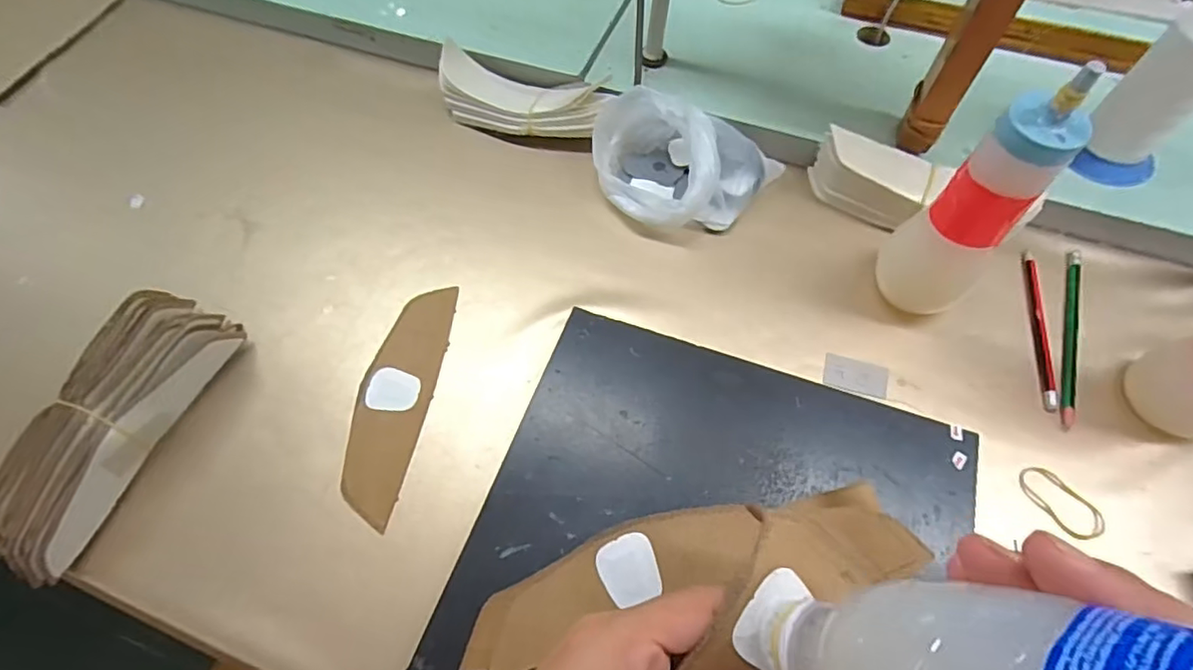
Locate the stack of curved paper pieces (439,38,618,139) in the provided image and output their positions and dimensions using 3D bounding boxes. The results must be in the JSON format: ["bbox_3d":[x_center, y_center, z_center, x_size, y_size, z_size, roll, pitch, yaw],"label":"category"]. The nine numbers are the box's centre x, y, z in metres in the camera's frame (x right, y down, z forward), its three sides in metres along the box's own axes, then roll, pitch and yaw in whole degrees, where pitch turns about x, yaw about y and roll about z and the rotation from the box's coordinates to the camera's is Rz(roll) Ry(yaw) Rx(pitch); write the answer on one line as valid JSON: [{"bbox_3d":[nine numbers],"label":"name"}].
[{"bbox_3d":[-0.073,-0.225,0.558,0.174,0.040,0.063,15,65,8],"label":"stack of curved paper pieces"}]

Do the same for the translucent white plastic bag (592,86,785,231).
[{"bbox_3d":[0.070,-0.159,0.514,0.132,0.062,0.143,-41,70,-17],"label":"translucent white plastic bag"}]

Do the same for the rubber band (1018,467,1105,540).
[{"bbox_3d":[0.319,0.116,0.400,0.030,0.004,0.057,-42,70,-18],"label":"rubber band"}]

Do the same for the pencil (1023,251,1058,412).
[{"bbox_3d":[0.354,-0.008,0.465,0.012,0.006,0.144,10,64,6],"label":"pencil"}]

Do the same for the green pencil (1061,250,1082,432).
[{"bbox_3d":[0.376,-0.001,0.461,0.012,0.004,0.168,20,66,10],"label":"green pencil"}]

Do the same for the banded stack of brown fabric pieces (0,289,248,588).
[{"bbox_3d":[-0.341,0.059,0.410,0.075,0.064,0.199,21,66,11],"label":"banded stack of brown fabric pieces"}]

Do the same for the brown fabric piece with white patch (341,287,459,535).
[{"bbox_3d":[-0.152,0.044,0.444,0.052,0.005,0.187,9,62,3],"label":"brown fabric piece with white patch"}]

